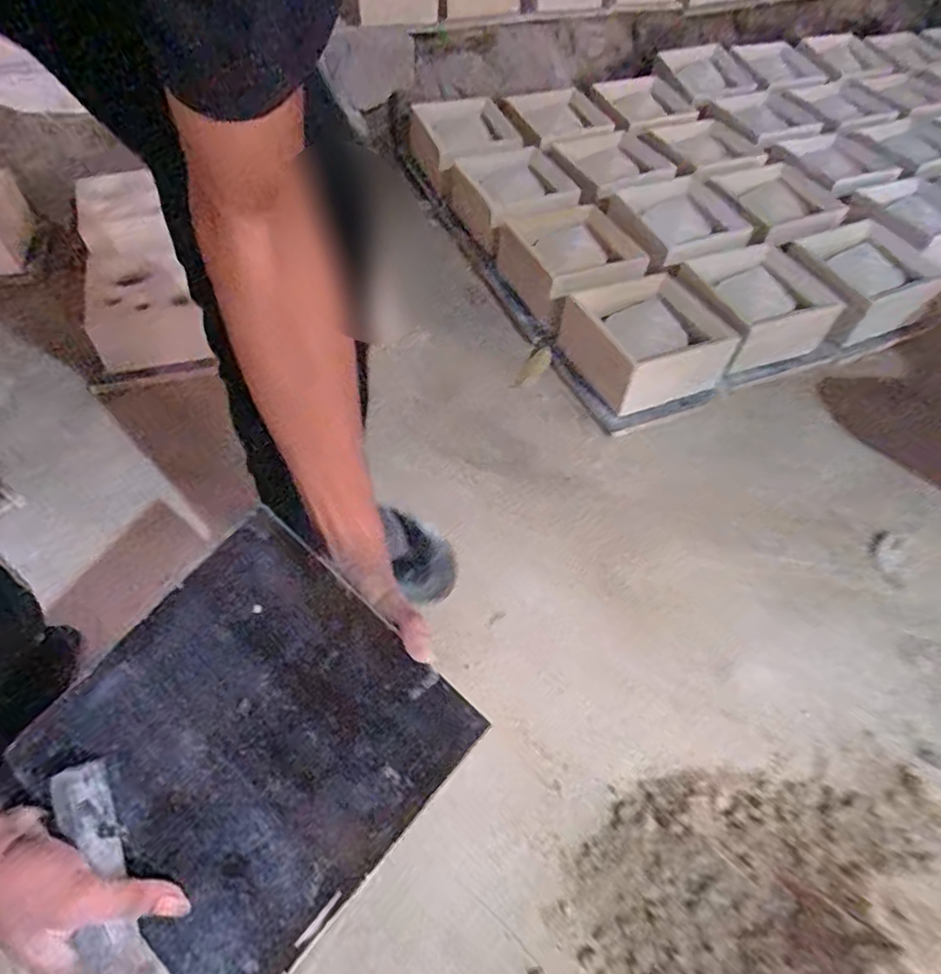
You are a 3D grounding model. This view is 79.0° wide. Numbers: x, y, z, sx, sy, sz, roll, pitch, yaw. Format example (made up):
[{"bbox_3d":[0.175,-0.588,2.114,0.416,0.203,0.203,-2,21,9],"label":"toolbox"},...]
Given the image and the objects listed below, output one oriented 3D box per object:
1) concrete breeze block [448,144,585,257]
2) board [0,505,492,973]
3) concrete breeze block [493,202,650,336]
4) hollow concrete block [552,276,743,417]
[{"bbox_3d":[0.080,-0.603,1.194,0.236,0.088,0.255,-17,56,-17],"label":"concrete breeze block"},{"bbox_3d":[-0.152,0.172,0.389,0.232,0.010,0.231,40,77,13],"label":"board"},{"bbox_3d":[0.179,-0.429,1.072,0.205,0.086,0.252,-20,57,-19],"label":"concrete breeze block"},{"bbox_3d":[0.282,-0.249,0.952,0.199,0.094,0.226,-19,57,-18],"label":"hollow concrete block"}]

